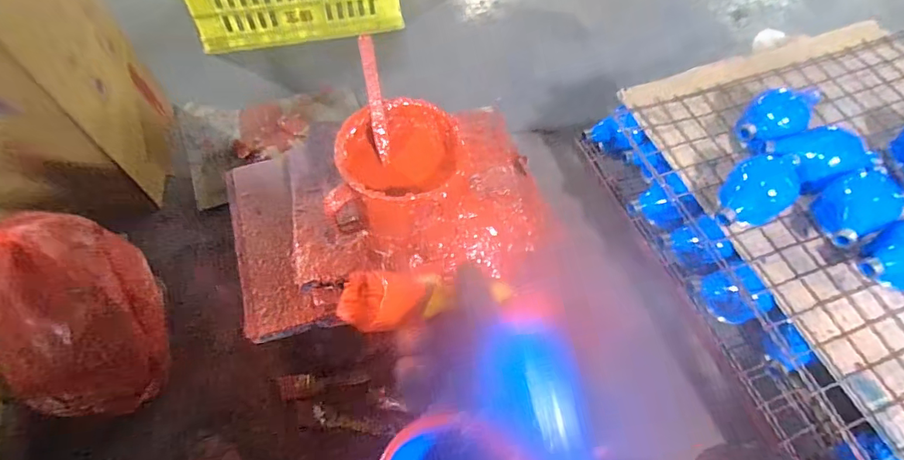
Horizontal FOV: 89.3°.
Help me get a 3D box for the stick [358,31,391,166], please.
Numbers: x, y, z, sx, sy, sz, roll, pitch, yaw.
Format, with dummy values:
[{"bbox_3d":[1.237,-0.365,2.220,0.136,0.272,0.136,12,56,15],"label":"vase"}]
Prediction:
[{"bbox_3d":[-0.084,-0.142,0.505,0.016,0.014,0.134,-9,101,-7],"label":"stick"}]

